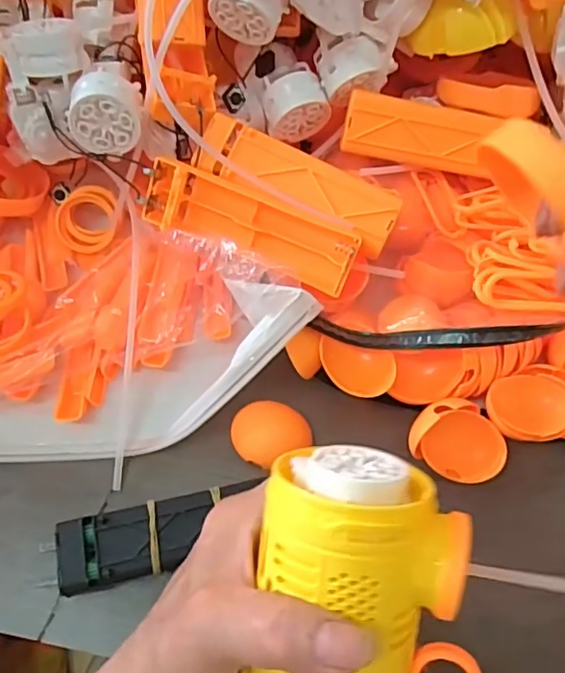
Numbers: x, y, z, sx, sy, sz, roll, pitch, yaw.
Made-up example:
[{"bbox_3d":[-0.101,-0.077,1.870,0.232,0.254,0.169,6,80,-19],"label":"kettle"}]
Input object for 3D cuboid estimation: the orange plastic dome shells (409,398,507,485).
[{"bbox_3d":[0.092,0.053,0.299,0.048,0.025,0.035,20,66,9],"label":"orange plastic dome shells"}]

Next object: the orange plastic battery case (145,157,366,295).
[{"bbox_3d":[-0.016,-0.056,0.296,0.109,0.037,0.027,23,22,9],"label":"orange plastic battery case"}]

